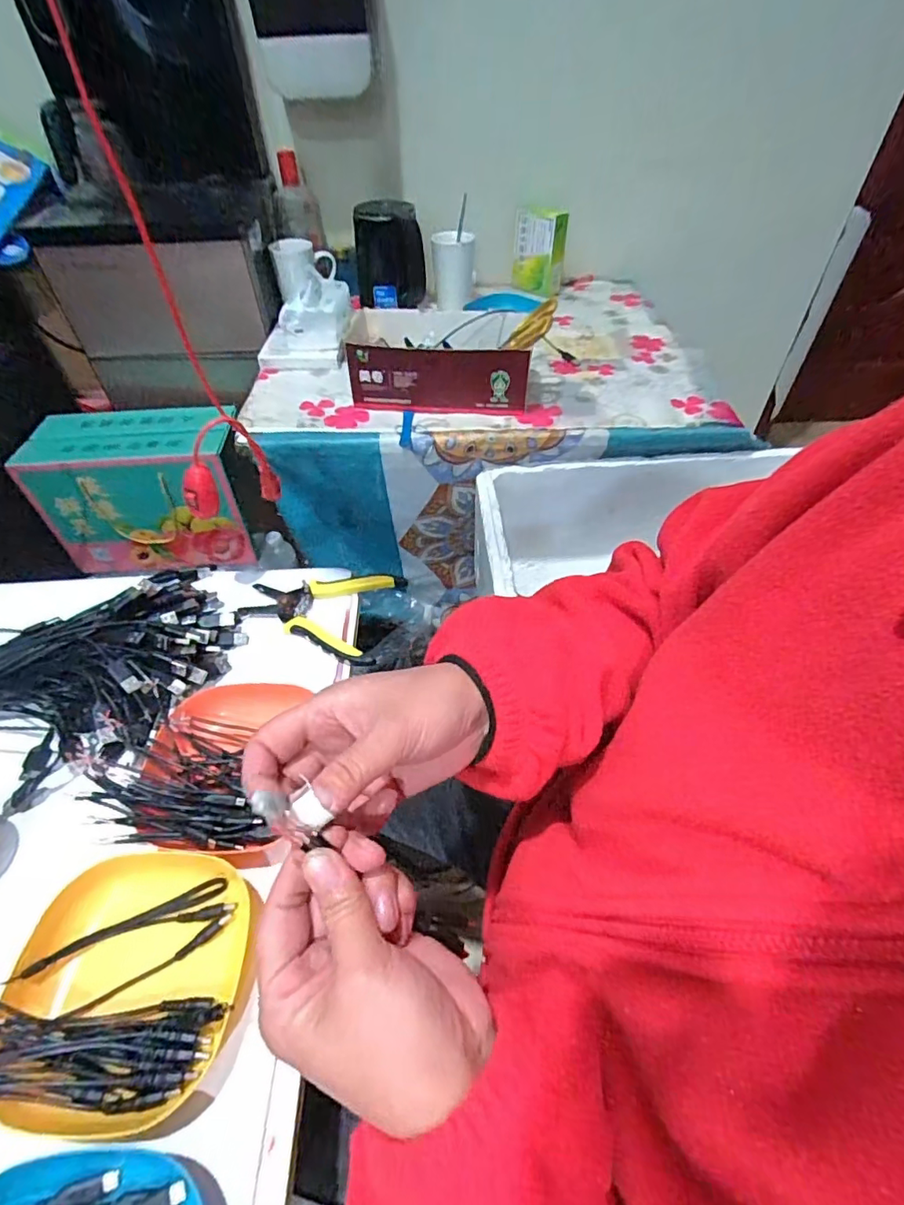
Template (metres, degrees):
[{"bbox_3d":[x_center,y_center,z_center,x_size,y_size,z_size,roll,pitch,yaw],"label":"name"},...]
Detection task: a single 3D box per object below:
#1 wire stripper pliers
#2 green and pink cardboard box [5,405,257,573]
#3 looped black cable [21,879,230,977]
[{"bbox_3d":[-0.138,0.005,0.546,0.154,0.018,0.108,11,49,10],"label":"wire stripper pliers"},{"bbox_3d":[-0.547,-0.195,0.958,0.316,0.242,0.159,-9,49,-7],"label":"green and pink cardboard box"},{"bbox_3d":[-0.212,0.215,0.356,0.122,0.016,0.022,-14,50,-12],"label":"looped black cable"}]

